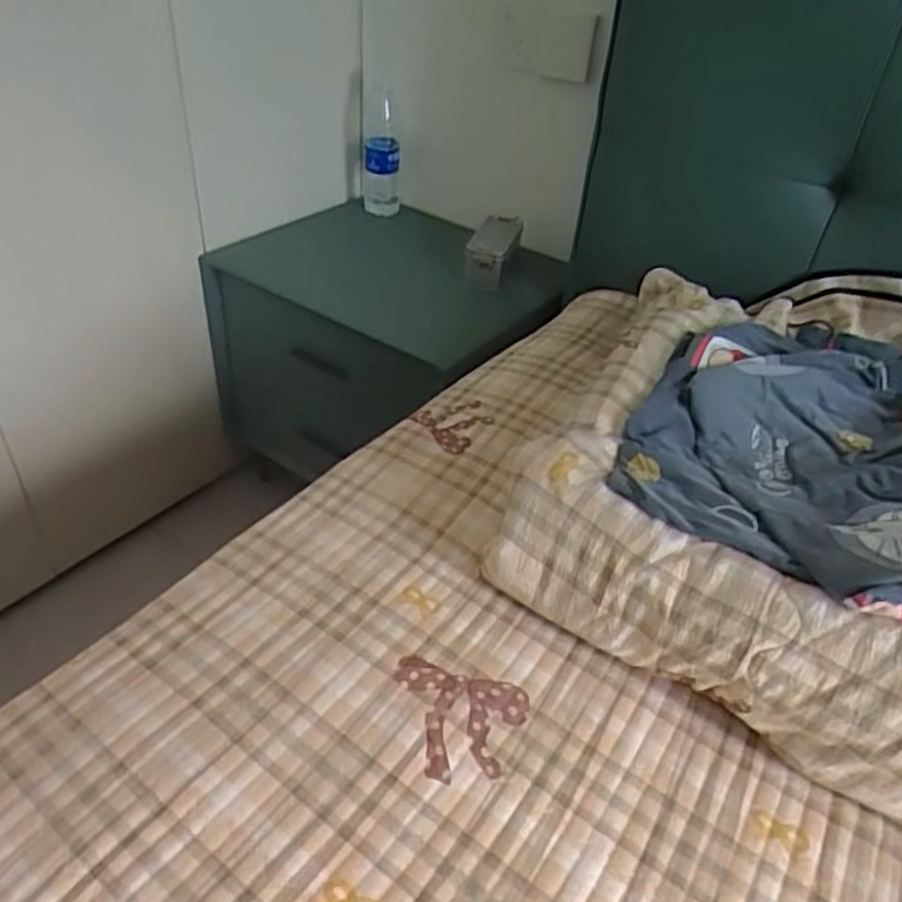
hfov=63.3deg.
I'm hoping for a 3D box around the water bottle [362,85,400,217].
[{"bbox_3d":[-0.127,-0.529,1.316,0.067,0.210,0.077,-2,39,-10],"label":"water bottle"}]

